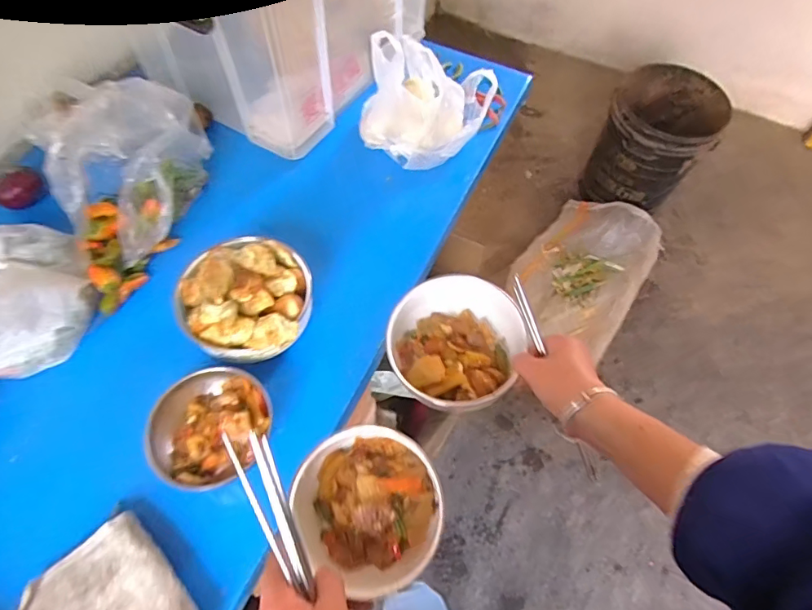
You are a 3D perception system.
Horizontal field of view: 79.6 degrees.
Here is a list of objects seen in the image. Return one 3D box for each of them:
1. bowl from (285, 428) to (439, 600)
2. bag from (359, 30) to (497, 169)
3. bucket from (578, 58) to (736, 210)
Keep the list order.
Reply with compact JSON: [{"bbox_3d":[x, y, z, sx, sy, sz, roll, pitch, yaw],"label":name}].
[{"bbox_3d":[-0.034,0.195,0.469,0.133,0.057,0.140,2,61,-3],"label":"bowl"},{"bbox_3d":[0.040,-0.378,0.835,0.194,0.177,0.215,28,63,11],"label":"bag"},{"bbox_3d":[0.825,-0.547,1.663,0.341,0.346,0.350,2,61,-3],"label":"bucket"}]

